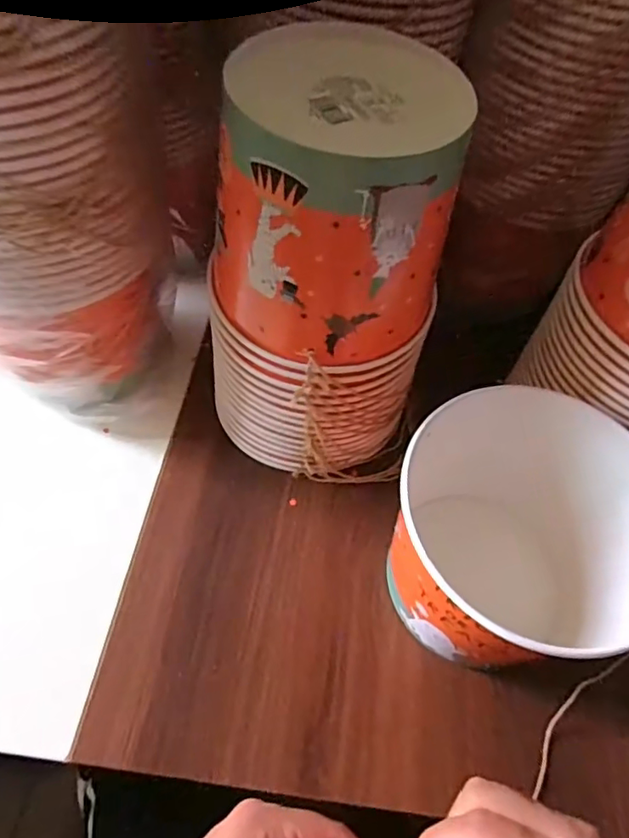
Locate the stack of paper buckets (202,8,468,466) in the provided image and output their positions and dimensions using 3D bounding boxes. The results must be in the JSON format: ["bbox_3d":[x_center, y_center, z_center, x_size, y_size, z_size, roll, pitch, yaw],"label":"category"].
[{"bbox_3d":[0.010,-0.080,0.386,0.145,0.276,0.135,19,58,7],"label":"stack of paper buckets"}]

